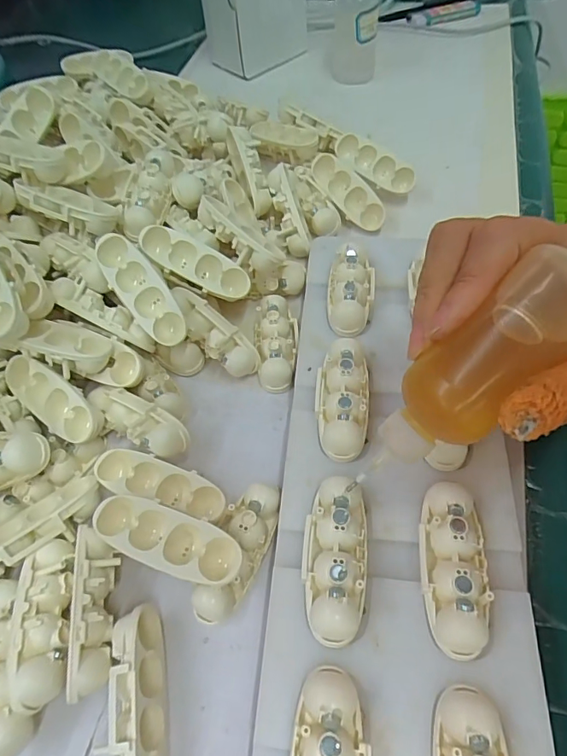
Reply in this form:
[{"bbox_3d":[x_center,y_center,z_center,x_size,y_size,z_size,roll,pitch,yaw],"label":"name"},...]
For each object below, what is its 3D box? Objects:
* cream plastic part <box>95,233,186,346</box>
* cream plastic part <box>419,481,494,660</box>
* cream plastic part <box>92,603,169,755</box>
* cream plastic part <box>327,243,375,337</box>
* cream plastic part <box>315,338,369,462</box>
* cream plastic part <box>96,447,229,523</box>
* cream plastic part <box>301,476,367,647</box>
[{"bbox_3d":[-0.073,-0.046,0.252,0.024,0.014,0.063,-35,91,8],"label":"cream plastic part"},{"bbox_3d":[0.065,0.071,0.184,0.024,0.014,0.061,3,60,6],"label":"cream plastic part"},{"bbox_3d":[-0.054,0.119,0.175,0.016,0.023,0.062,-12,60,-3],"label":"cream plastic part"},{"bbox_3d":[0.038,-0.050,0.270,0.025,0.019,0.060,6,60,7],"label":"cream plastic part"},{"bbox_3d":[0.028,0.009,0.230,0.024,0.014,0.060,1,60,4],"label":"cream plastic part"},{"bbox_3d":[-0.057,0.050,0.224,0.063,0.015,0.021,14,62,12],"label":"cream plastic part"},{"bbox_3d":[0.020,0.069,0.189,0.024,0.015,0.061,3,60,6],"label":"cream plastic part"}]

